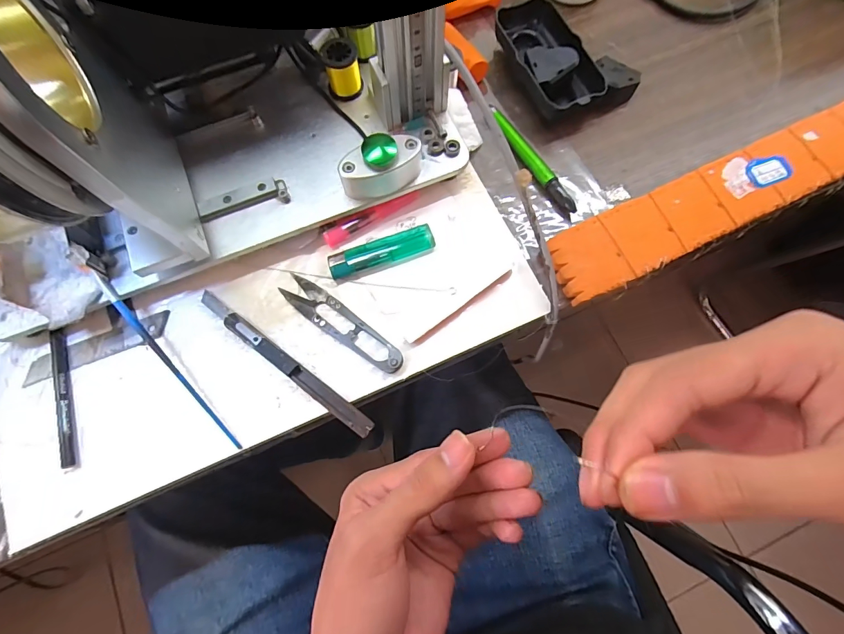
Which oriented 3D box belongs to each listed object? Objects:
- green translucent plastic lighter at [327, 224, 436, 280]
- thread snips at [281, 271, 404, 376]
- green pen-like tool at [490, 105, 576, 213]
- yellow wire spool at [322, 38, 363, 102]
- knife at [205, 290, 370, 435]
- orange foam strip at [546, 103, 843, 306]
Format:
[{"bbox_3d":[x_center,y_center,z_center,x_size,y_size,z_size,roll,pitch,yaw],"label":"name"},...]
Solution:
[{"bbox_3d":[-0.029,-0.048,0.293,0.077,0.010,0.020,-21,76,-5],"label":"green translucent plastic lighter"},{"bbox_3d":[-0.056,0.004,0.280,0.102,0.010,0.021,35,78,9],"label":"thread snips"},{"bbox_3d":[0.086,-0.124,0.316,0.013,0.010,0.106,-32,77,-8],"label":"green pen-like tool"},{"bbox_3d":[-0.059,-0.184,0.299,0.025,0.032,0.022,14,75,4],"label":"yellow wire spool"},{"bbox_3d":[-0.095,0.030,0.272,0.152,0.010,0.012,36,78,9],"label":"knife"},{"bbox_3d":[0.249,-0.101,0.305,0.333,0.017,0.052,-25,76,-6],"label":"orange foam strip"}]

